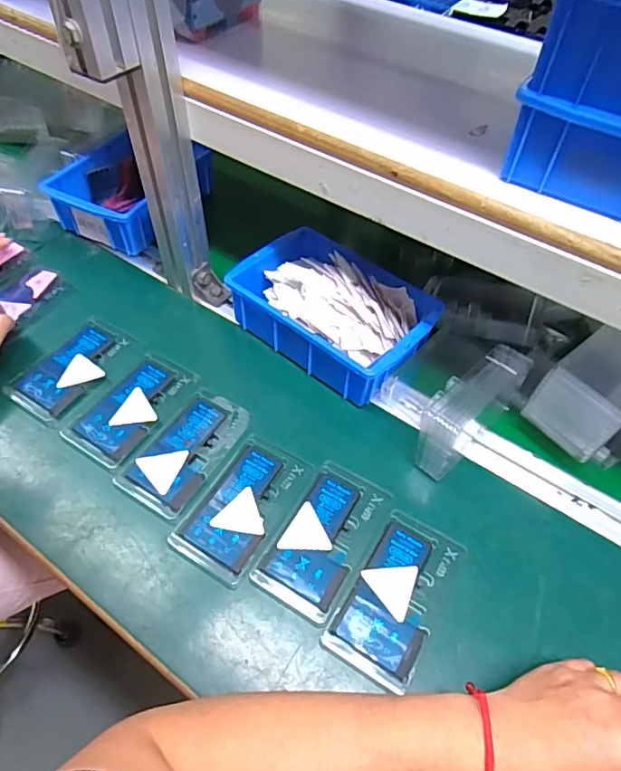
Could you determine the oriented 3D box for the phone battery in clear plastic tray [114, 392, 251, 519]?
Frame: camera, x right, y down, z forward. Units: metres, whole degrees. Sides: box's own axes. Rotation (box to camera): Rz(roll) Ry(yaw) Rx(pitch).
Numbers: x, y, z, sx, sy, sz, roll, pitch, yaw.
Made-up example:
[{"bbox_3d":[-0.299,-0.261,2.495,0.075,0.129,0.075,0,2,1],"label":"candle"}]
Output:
[{"bbox_3d":[-0.116,0.059,0.492,0.071,0.004,0.127,28,59,17],"label":"phone battery in clear plastic tray"}]

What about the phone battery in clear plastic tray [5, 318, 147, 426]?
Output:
[{"bbox_3d":[-0.246,-0.019,0.544,0.087,0.006,0.124,29,59,17],"label":"phone battery in clear plastic tray"}]

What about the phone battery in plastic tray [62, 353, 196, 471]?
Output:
[{"bbox_3d":[-0.178,0.020,0.519,0.074,0.005,0.126,29,59,17],"label":"phone battery in plastic tray"}]

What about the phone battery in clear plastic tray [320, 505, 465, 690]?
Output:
[{"bbox_3d":[0.070,0.167,0.420,0.070,0.010,0.126,27,59,16],"label":"phone battery in clear plastic tray"}]

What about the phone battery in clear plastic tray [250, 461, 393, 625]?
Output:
[{"bbox_3d":[0.012,0.129,0.445,0.073,0.006,0.127,26,58,16],"label":"phone battery in clear plastic tray"}]

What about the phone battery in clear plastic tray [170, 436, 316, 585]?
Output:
[{"bbox_3d":[-0.060,0.105,0.460,0.074,0.006,0.127,27,59,16],"label":"phone battery in clear plastic tray"}]

